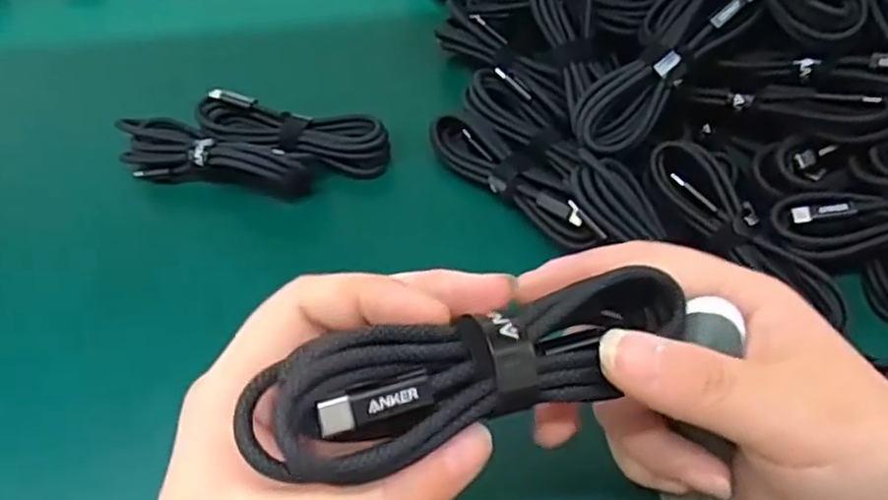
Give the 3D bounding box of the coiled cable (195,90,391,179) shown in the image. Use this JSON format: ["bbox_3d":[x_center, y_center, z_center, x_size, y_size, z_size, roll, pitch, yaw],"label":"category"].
[{"bbox_3d":[-0.085,-0.065,0.384,0.110,0.023,0.028,10,59,11],"label":"coiled cable"}]

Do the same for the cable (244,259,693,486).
[{"bbox_3d":[0.011,0.027,0.166,0.112,0.016,0.027,-14,56,-22],"label":"cable"}]

